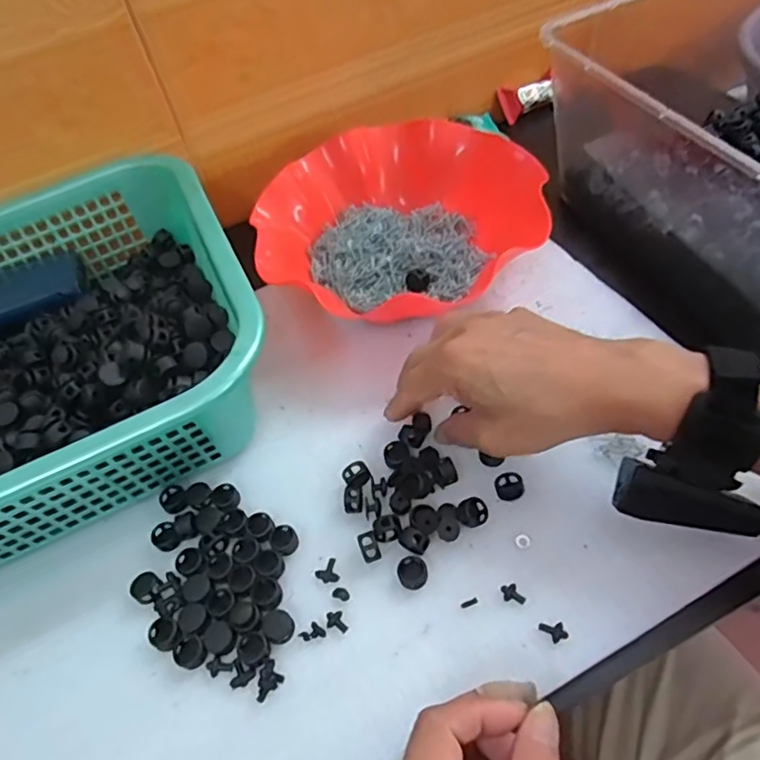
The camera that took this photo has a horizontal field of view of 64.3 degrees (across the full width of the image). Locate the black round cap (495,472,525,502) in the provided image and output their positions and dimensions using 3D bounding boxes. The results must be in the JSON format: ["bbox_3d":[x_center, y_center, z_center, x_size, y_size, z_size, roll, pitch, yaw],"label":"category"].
[{"bbox_3d":[0.080,0.066,0.377,0.017,0.009,0.019,-11,53,0],"label":"black round cap"}]

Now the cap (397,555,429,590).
[{"bbox_3d":[0.019,0.112,0.352,0.017,0.004,0.018,-4,53,5],"label":"cap"}]

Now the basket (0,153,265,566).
[{"bbox_3d":[-0.286,-0.012,0.417,0.388,0.099,0.297,-26,54,-11],"label":"basket"}]

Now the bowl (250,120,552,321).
[{"bbox_3d":[0.011,-0.129,0.499,0.226,0.049,0.208,-4,53,5],"label":"bowl"}]

